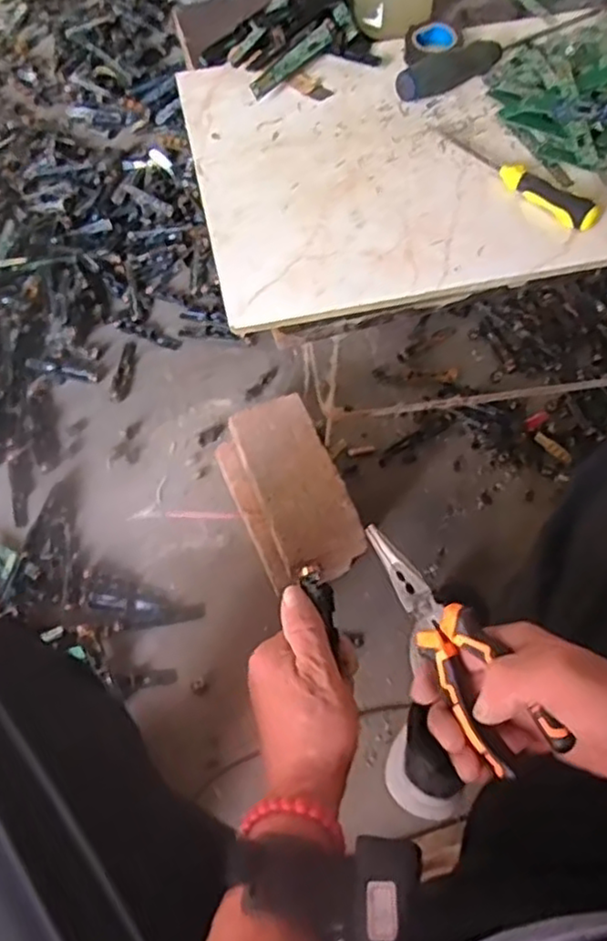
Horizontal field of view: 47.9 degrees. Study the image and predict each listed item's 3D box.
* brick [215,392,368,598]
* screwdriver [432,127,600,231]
[{"bbox_3d":[-0.019,0.031,0.897,0.128,0.082,0.243,-22,65,-10],"label":"brick"},{"bbox_3d":[0.177,-0.249,0.567,0.025,0.023,0.157,-36,68,-16],"label":"screwdriver"}]

